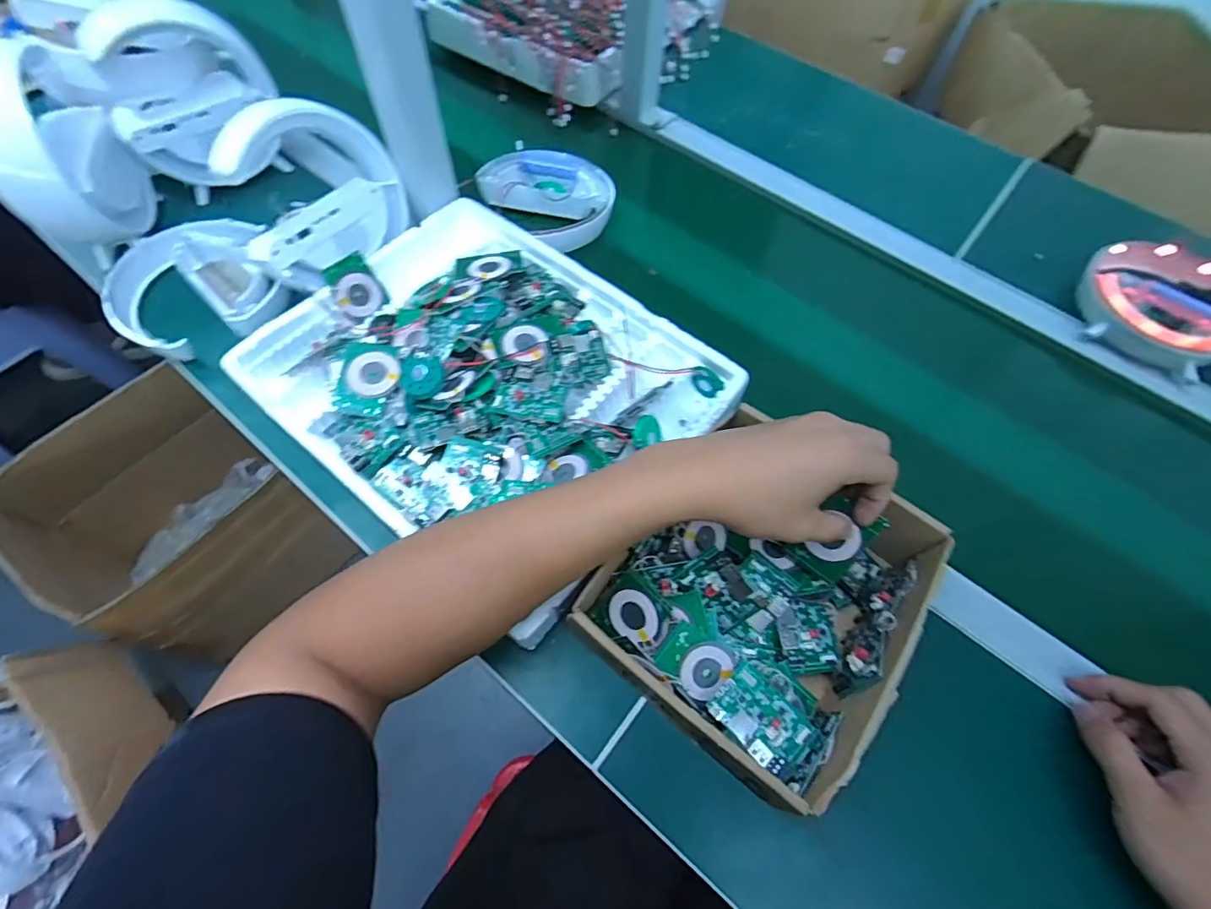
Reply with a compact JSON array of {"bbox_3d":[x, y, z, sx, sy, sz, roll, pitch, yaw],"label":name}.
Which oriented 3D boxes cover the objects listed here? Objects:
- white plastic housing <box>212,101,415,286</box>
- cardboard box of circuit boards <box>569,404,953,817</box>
[{"bbox_3d":[-0.247,-0.226,0.453,0.065,0.110,0.144,27,64,12],"label":"white plastic housing"},{"bbox_3d":[0.108,0.098,0.378,0.184,0.072,0.207,36,66,15],"label":"cardboard box of circuit boards"}]

